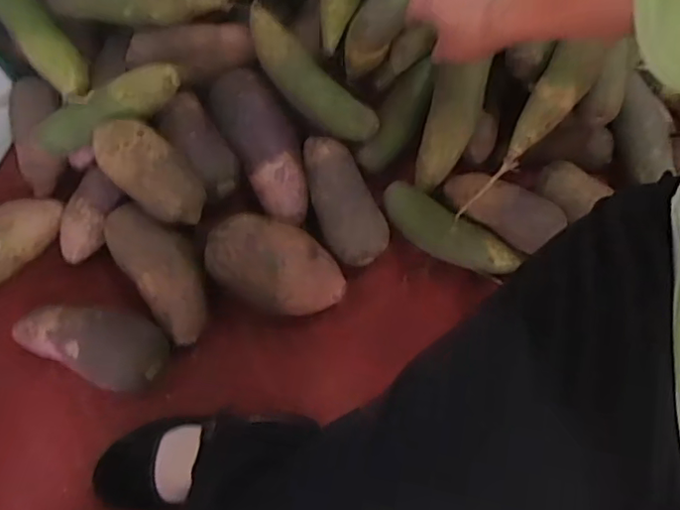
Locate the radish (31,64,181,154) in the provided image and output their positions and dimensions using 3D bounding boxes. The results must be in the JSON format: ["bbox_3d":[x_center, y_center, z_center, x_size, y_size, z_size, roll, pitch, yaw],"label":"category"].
[{"bbox_3d":[-0.255,-0.160,0.646,0.173,0.048,0.042,-22,75,-7],"label":"radish"}]

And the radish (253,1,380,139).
[{"bbox_3d":[-0.037,-0.200,0.683,0.187,0.044,0.048,44,78,-4],"label":"radish"}]

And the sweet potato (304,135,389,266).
[{"bbox_3d":[0.005,-0.072,0.673,0.072,0.053,0.156,-13,74,-4],"label":"sweet potato"}]

